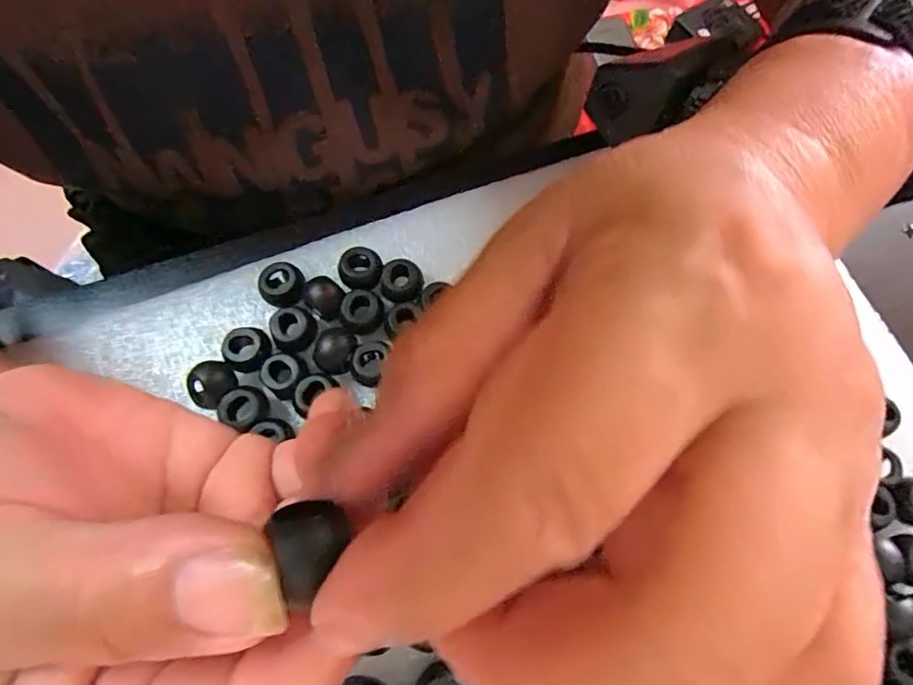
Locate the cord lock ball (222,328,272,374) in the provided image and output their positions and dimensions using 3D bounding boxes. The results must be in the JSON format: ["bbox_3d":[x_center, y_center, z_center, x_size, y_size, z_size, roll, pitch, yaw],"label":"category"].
[{"bbox_3d":[-0.080,0.003,0.204,0.016,0.010,0.016,0,71,-1],"label":"cord lock ball"}]

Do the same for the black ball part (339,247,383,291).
[{"bbox_3d":[-0.038,-0.029,0.216,0.017,0.013,0.017,0,71,-1],"label":"black ball part"}]

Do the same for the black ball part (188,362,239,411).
[{"bbox_3d":[-0.089,0.016,0.197,0.015,0.017,0.015,34,74,10],"label":"black ball part"}]

